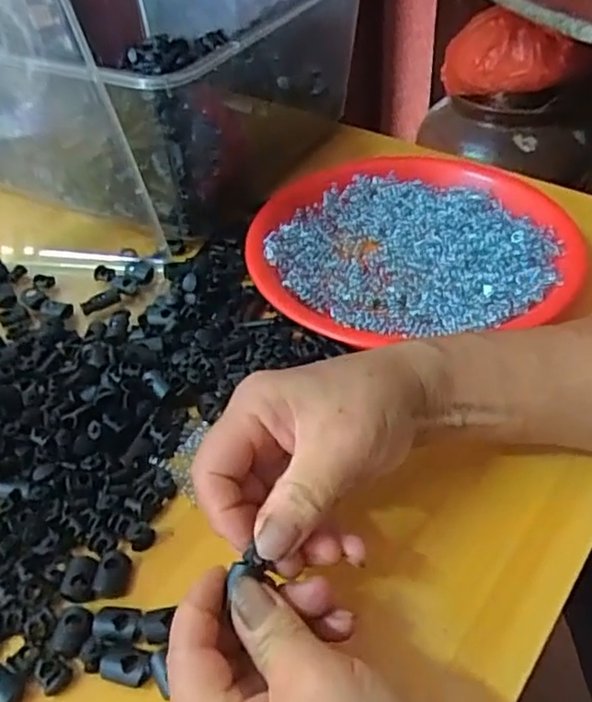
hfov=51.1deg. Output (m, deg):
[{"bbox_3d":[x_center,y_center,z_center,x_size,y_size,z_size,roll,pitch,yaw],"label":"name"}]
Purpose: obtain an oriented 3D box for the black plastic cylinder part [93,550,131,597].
[{"bbox_3d":[-0.087,0.106,0.295,0.014,0.011,0.022,-6,45,0],"label":"black plastic cylinder part"}]

